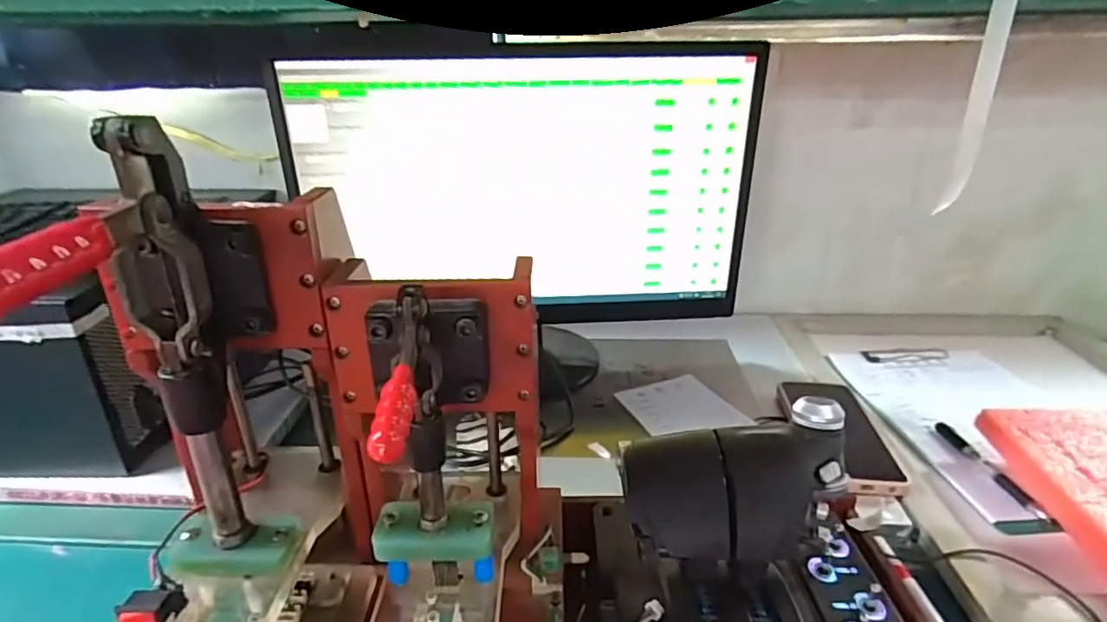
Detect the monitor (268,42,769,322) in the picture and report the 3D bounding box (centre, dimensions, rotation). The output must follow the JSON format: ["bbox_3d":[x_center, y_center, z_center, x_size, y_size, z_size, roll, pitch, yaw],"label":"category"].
[{"bbox_3d":[-0.029,-0.130,0.658,0.494,0.295,0.094,-3,24,-5],"label":"monitor"}]

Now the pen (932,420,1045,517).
[{"bbox_3d":[0.417,0.148,0.567,0.014,0.016,0.141,-1,24,-1],"label":"pen"}]

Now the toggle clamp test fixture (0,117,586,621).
[{"bbox_3d":[-0.117,0.098,0.274,0.247,0.290,0.216,-2,24,-4],"label":"toggle clamp test fixture"}]

